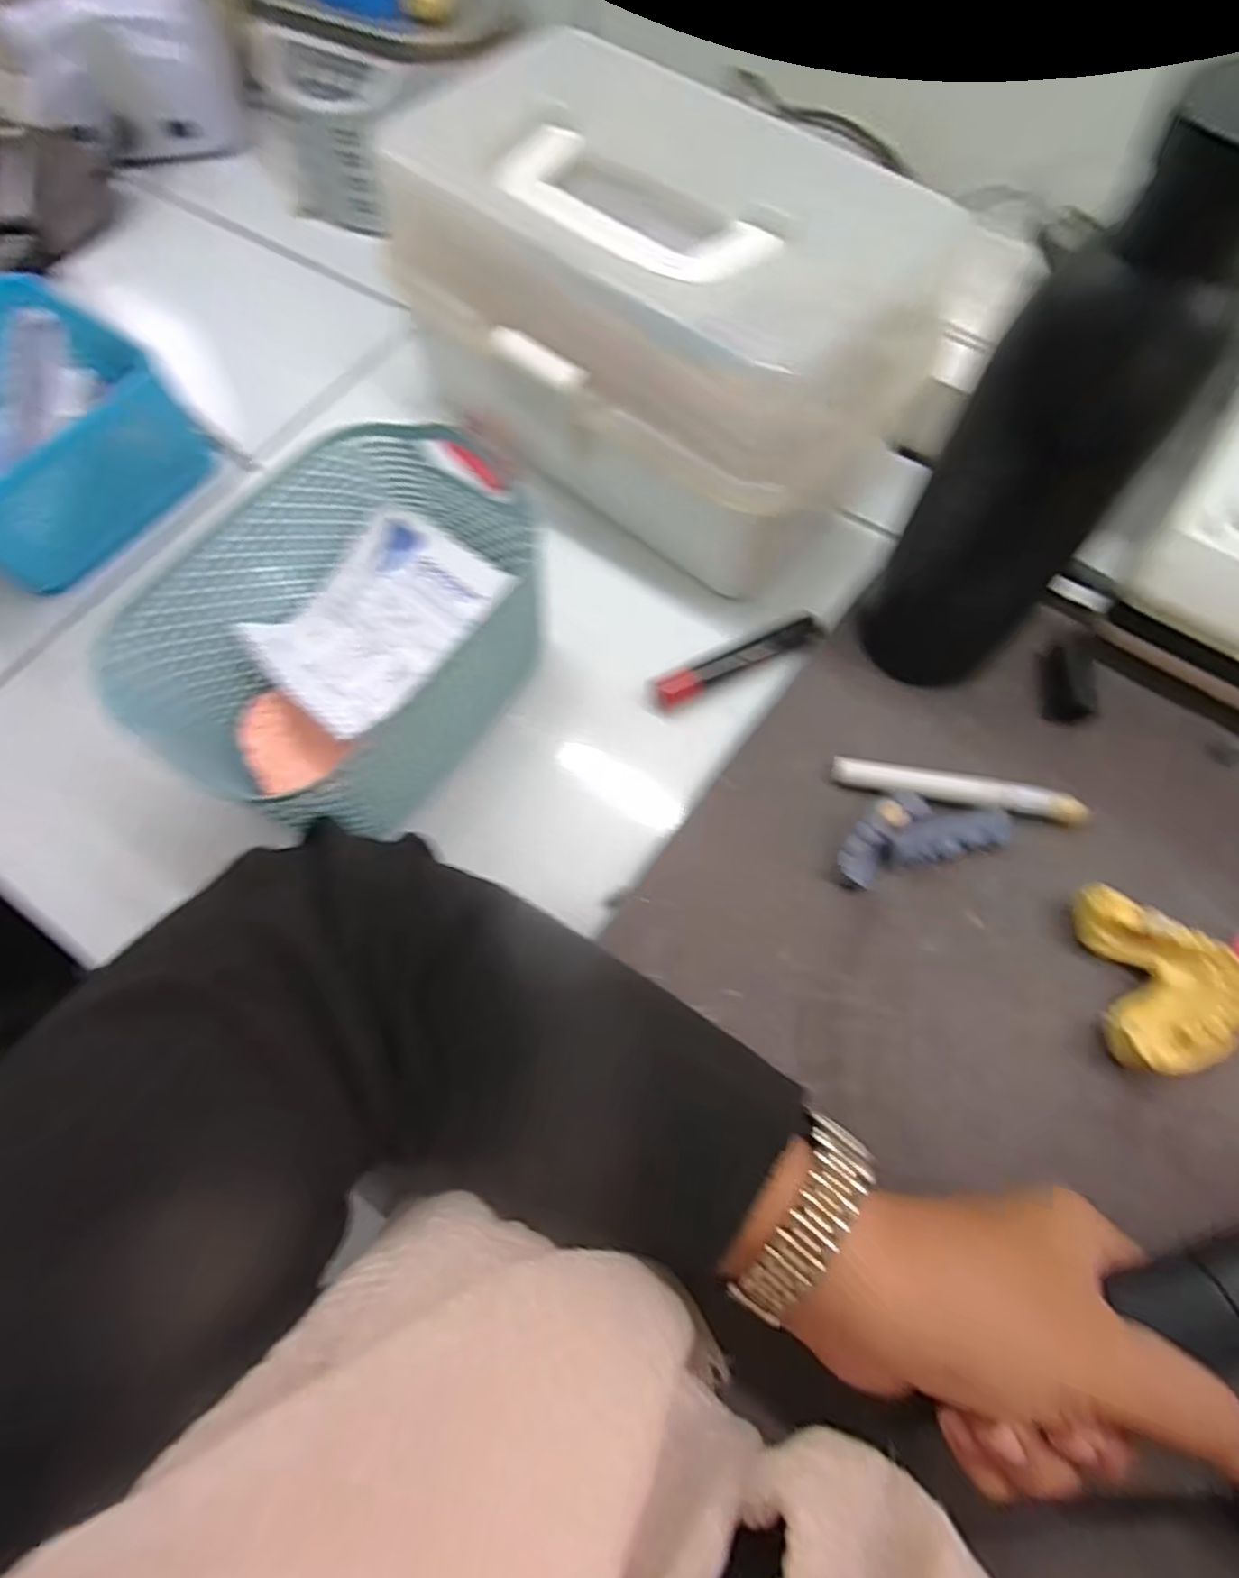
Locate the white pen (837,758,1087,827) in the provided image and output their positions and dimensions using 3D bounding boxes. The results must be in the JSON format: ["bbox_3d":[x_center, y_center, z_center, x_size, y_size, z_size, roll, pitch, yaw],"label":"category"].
[{"bbox_3d":[0.151,0.000,0.310,0.107,0.010,0.015,11,67,6],"label":"white pen"}]

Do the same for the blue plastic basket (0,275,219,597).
[{"bbox_3d":[-0.318,-0.195,0.369,0.129,0.060,0.127,35,72,15],"label":"blue plastic basket"}]

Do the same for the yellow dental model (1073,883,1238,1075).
[{"bbox_3d":[0.210,0.073,0.273,0.046,0.029,0.068,-4,66,0],"label":"yellow dental model"}]

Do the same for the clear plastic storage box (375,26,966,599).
[{"bbox_3d":[0.018,-0.229,0.338,0.250,0.117,0.148,33,71,15],"label":"clear plastic storage box"}]

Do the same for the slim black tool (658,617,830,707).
[{"bbox_3d":[0.060,-0.064,0.340,0.088,0.011,0.016,-27,69,-10],"label":"slim black tool"}]

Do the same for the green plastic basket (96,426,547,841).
[{"bbox_3d":[-0.113,-0.068,0.309,0.117,0.075,0.174,31,72,12],"label":"green plastic basket"}]

